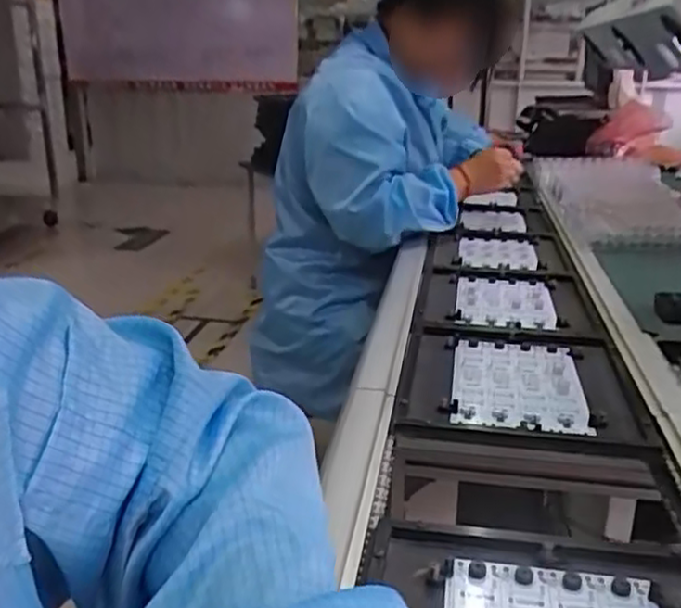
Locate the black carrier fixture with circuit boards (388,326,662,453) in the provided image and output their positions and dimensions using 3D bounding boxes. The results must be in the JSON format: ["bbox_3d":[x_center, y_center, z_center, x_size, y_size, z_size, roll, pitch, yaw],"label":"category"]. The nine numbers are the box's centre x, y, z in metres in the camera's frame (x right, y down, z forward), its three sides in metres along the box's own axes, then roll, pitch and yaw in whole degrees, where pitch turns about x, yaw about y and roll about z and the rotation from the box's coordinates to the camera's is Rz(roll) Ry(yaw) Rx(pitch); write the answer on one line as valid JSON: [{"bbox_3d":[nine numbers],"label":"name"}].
[{"bbox_3d":[0.184,0.083,0.764,0.230,0.020,0.258,2,18,9],"label":"black carrier fixture with circuit boards"}]

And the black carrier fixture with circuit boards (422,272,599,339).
[{"bbox_3d":[0.235,0.004,1.013,0.220,0.024,0.250,6,19,8],"label":"black carrier fixture with circuit boards"}]

